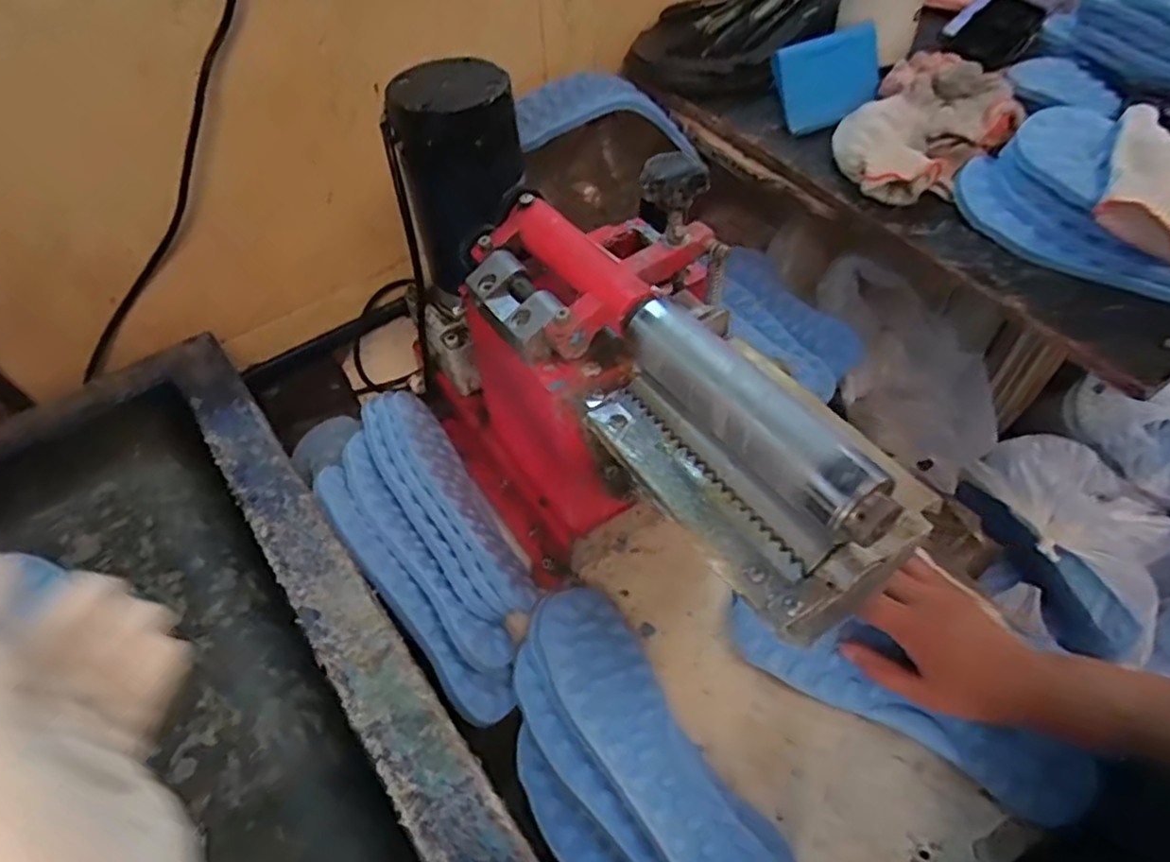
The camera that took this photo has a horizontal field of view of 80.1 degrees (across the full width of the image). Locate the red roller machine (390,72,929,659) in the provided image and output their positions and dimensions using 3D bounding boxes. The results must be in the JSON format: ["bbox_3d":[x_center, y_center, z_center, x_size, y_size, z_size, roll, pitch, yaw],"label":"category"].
[{"bbox_3d":[0.016,-0.032,0.494,0.164,0.276,0.438,-23,54,-15],"label":"red roller machine"}]

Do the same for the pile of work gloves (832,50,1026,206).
[{"bbox_3d":[0.292,-0.259,0.592,0.114,0.046,0.176,31,59,25],"label":"pile of work gloves"}]

